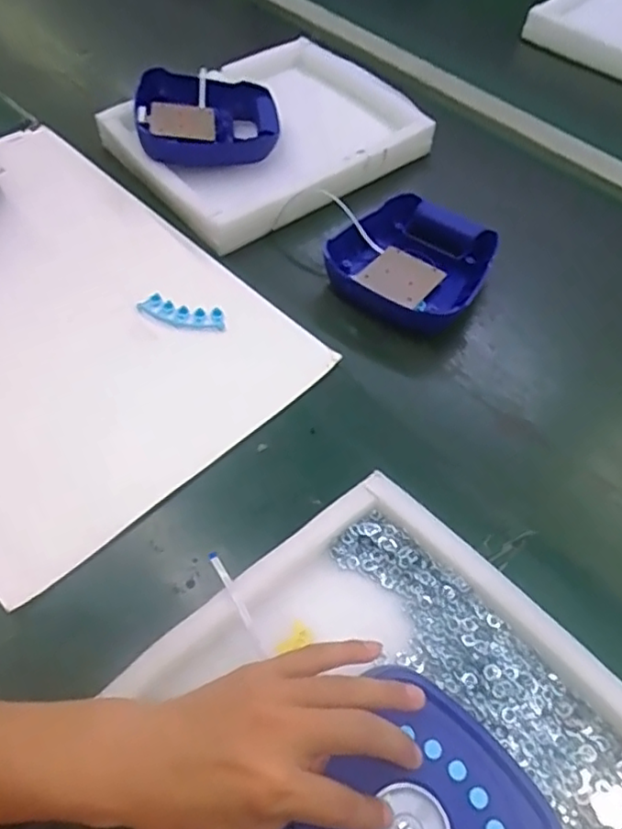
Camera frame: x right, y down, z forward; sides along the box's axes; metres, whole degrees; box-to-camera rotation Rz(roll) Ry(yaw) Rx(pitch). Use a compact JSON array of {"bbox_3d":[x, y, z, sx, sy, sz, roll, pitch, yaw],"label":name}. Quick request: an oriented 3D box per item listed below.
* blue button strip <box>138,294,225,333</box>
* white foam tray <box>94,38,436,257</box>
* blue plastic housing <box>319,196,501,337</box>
[{"bbox_3d":[-0.137,-0.107,0.680,0.093,0.023,0.019,13,57,8],"label":"blue button strip"},{"bbox_3d":[-0.054,-0.382,0.847,0.370,0.043,0.345,-34,63,-22],"label":"white foam tray"},{"bbox_3d":[0.115,-0.176,0.724,0.180,0.038,0.172,37,63,21],"label":"blue plastic housing"}]

